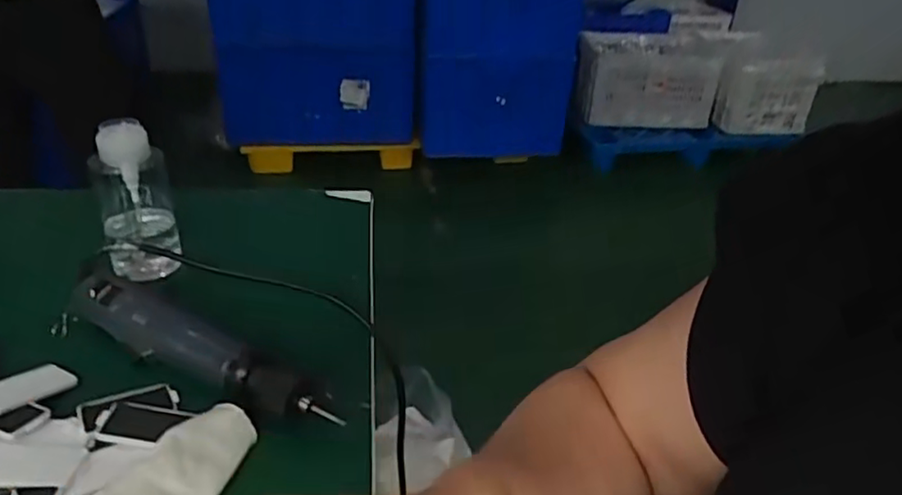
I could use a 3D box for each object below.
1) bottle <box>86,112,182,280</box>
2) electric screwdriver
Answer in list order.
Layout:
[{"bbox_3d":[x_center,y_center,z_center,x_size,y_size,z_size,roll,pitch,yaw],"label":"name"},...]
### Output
[{"bbox_3d":[-0.284,-0.038,0.583,0.063,0.146,0.076,-12,40,-25],"label":"bottle"},{"bbox_3d":[-0.197,0.079,0.491,0.257,0.031,0.041,20,37,18],"label":"electric screwdriver"}]

